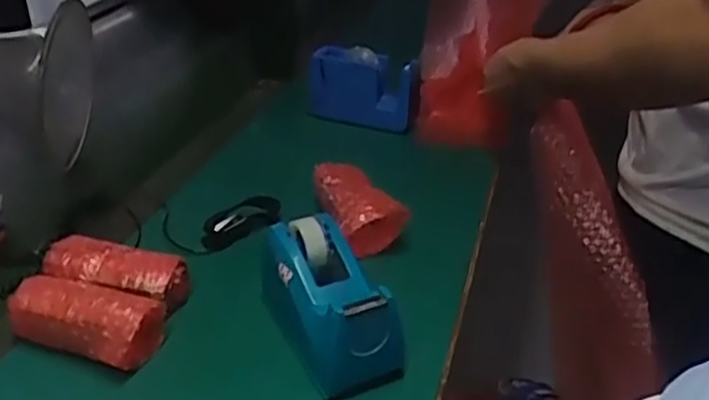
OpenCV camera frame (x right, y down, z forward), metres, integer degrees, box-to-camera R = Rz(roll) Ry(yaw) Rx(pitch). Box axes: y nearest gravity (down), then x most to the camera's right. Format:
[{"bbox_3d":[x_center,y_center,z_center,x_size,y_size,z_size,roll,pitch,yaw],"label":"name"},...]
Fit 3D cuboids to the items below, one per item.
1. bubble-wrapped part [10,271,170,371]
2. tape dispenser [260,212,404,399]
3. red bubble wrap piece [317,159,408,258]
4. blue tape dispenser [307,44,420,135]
[{"bbox_3d":[-0.191,0.082,0.497,0.100,0.038,0.051,14,32,16],"label":"bubble-wrapped part"},{"bbox_3d":[-0.022,0.071,0.496,0.061,0.072,0.125,-15,36,-28],"label":"tape dispenser"},{"bbox_3d":[0.000,0.001,0.640,0.056,0.043,0.114,-10,34,-22],"label":"red bubble wrap piece"},{"bbox_3d":[0.011,-0.137,0.857,0.139,0.087,0.043,14,32,15],"label":"blue tape dispenser"}]

